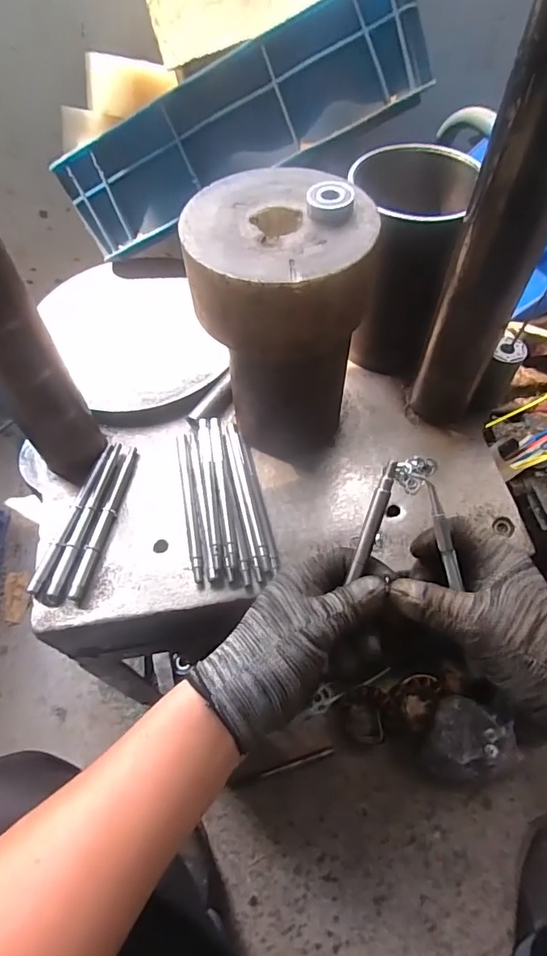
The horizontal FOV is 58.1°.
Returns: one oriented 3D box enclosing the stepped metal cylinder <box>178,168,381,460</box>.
[{"bbox_3d":[0.007,-0.133,0.443,0.133,0.216,0.137,-4,58,-1],"label":"stepped metal cylinder"}]

